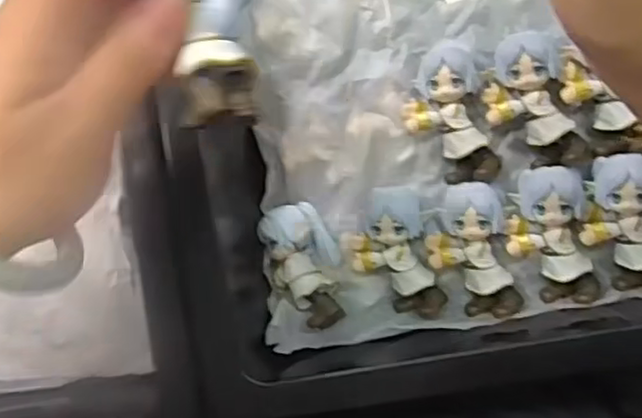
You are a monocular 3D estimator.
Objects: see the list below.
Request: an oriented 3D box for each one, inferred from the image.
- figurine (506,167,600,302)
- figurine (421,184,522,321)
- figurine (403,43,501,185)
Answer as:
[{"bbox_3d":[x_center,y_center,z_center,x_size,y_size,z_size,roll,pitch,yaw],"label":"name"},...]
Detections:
[{"bbox_3d":[0.104,0.013,0.309,0.035,0.020,0.064,-15,104,6],"label":"figurine"},{"bbox_3d":[0.070,0.020,0.317,0.038,0.022,0.065,-16,103,6],"label":"figurine"},{"bbox_3d":[0.059,-0.042,0.316,0.037,0.022,0.062,-13,88,8],"label":"figurine"}]

